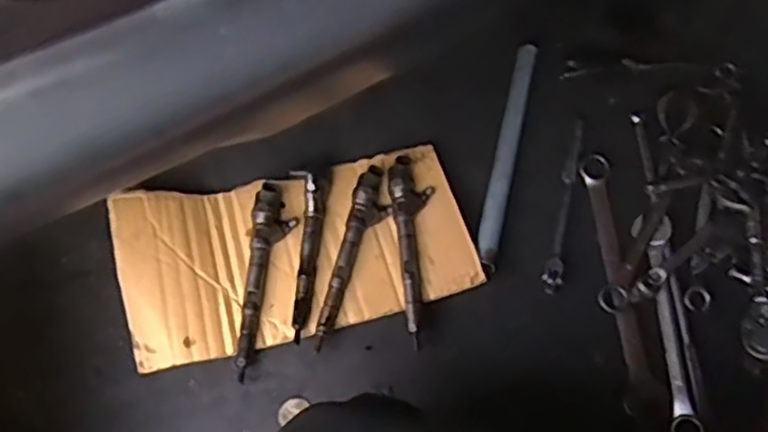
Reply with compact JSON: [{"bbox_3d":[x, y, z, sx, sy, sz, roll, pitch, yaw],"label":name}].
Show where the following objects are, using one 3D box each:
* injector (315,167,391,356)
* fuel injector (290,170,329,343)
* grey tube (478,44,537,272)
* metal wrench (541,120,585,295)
[{"bbox_3d":[-0.032,0.045,0.785,0.045,0.037,0.215,12,61,3],"label":"injector"},{"bbox_3d":[-0.085,0.028,0.789,0.045,0.036,0.217,1,62,-4],"label":"fuel injector"},{"bbox_3d":[0.153,-0.086,0.872,0.025,0.021,0.330,14,61,4],"label":"grey tube"},{"bbox_3d":[0.222,-0.016,0.855,0.021,0.015,0.240,15,61,6],"label":"metal wrench"}]

